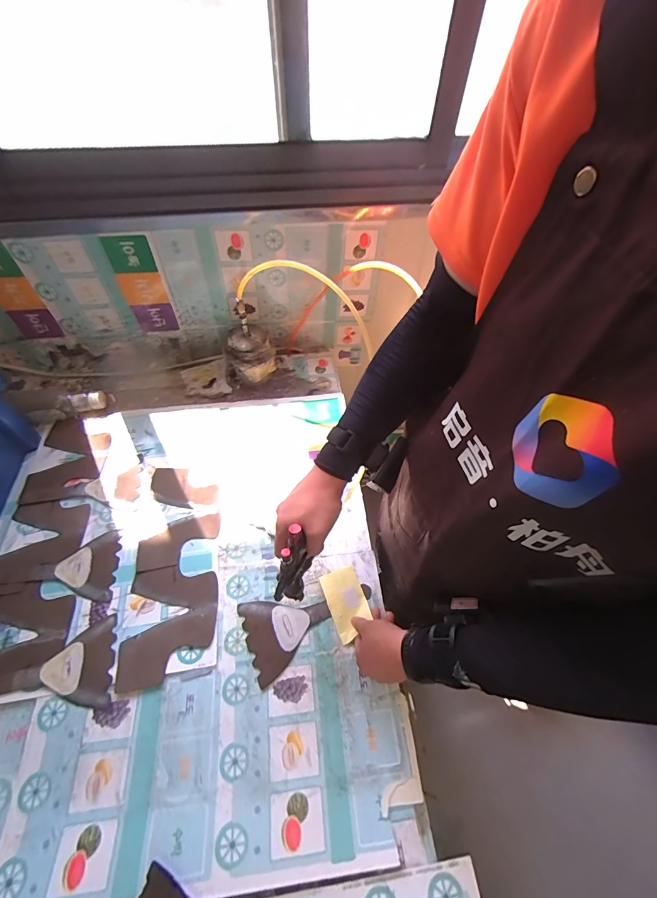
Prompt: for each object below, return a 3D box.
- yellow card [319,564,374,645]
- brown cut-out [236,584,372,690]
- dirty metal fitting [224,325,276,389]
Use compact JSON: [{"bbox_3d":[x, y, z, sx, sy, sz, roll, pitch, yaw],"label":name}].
[{"bbox_3d":[0.031,0.255,0.602,0.063,0.005,0.107,-19,60,-13],"label":"yellow card"},{"bbox_3d":[-0.032,0.273,0.596,0.211,0.011,0.119,-21,62,-15],"label":"brown cut-out"},{"bbox_3d":[-0.182,-0.204,0.806,0.102,0.124,0.089,-18,59,-14],"label":"dirty metal fitting"}]

